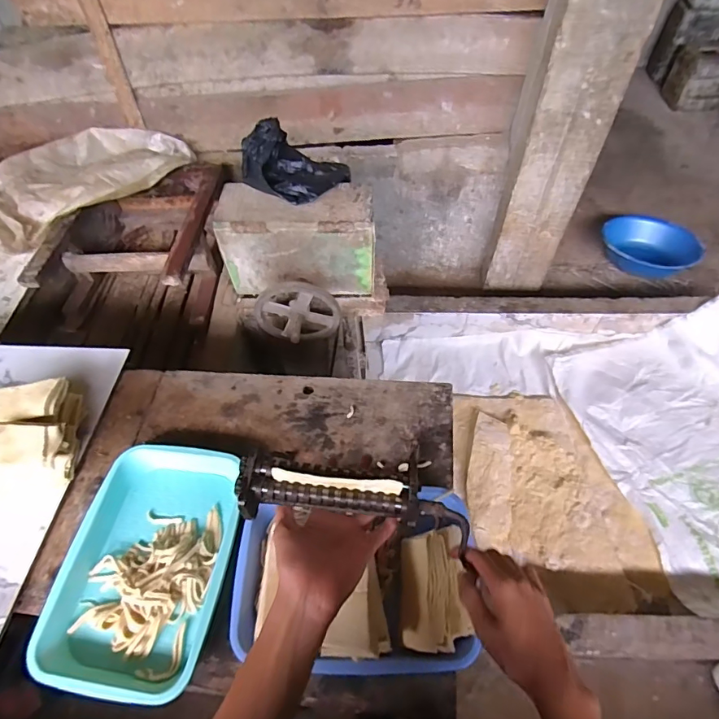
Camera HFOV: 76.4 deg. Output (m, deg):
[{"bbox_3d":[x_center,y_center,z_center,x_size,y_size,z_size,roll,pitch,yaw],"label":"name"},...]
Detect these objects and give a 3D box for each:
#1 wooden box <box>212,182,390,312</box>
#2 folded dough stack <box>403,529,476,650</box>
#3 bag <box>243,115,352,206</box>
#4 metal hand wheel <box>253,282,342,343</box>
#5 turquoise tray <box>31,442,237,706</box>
[{"bbox_3d":[-0.122,-0.264,1.087,0.379,0.248,0.133,5,55,5],"label":"wooden box"},{"bbox_3d":[0.091,0.292,0.581,0.075,0.047,0.133,0,55,0],"label":"folded dough stack"},{"bbox_3d":[-0.148,-0.444,1.013,0.209,0.094,0.186,35,62,22],"label":"bag"},{"bbox_3d":[-0.149,-0.079,1.073,0.195,0.199,0.088,16,54,-19],"label":"metal hand wheel"},{"bbox_3d":[-0.286,0.273,0.642,0.221,0.052,0.329,6,55,5],"label":"turquoise tray"}]

